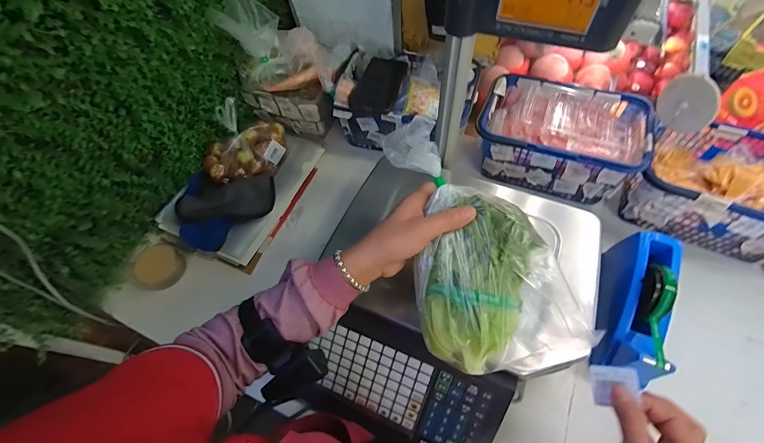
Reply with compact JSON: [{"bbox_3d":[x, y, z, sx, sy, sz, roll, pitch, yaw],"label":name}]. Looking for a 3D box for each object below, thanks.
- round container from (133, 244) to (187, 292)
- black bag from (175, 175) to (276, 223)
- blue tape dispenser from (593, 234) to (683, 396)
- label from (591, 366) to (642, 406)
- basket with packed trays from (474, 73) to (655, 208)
[{"bbox_3d":[-0.405,0.084,0.621,0.067,0.052,0.065,-22,61,-8],"label":"round container"},{"bbox_3d":[-0.301,-0.043,0.658,0.183,0.012,0.084,-4,77,-4],"label":"black bag"},{"bbox_3d":[0.378,0.114,0.503,0.070,0.097,0.225,19,63,14],"label":"blue tape dispenser"},{"bbox_3d":[0.227,0.160,0.330,0.041,0.006,0.037,-20,46,44],"label":"label"},{"bbox_3d":[0.327,-0.157,0.647,0.266,0.118,0.183,21,64,15],"label":"basket with packed trays"}]

